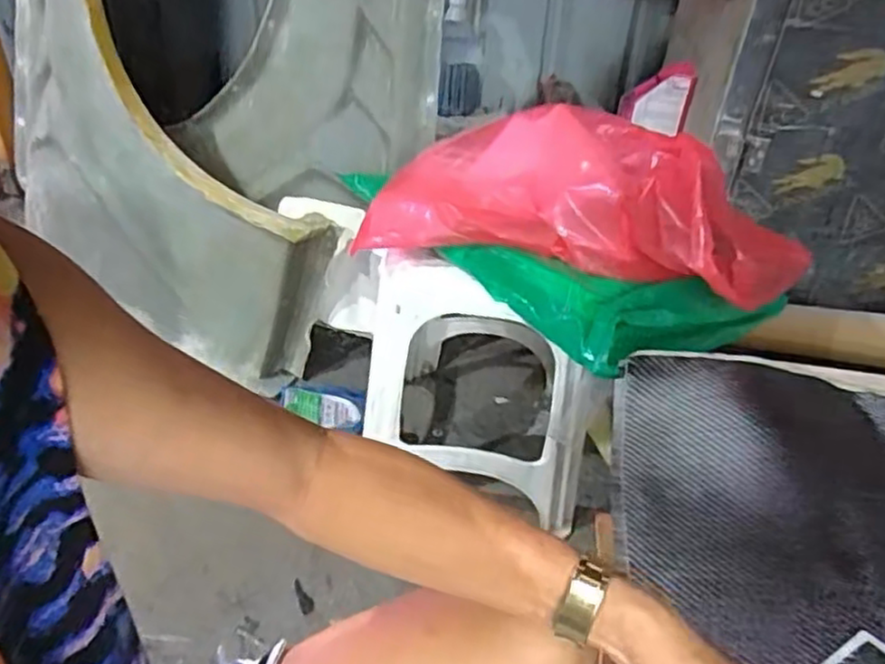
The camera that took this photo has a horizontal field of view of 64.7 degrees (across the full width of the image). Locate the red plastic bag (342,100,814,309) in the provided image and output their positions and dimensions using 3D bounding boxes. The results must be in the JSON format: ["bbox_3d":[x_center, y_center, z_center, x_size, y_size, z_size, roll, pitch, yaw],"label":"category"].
[{"bbox_3d":[0.184,-0.161,0.888,0.543,0.161,0.311,15,38,13],"label":"red plastic bag"}]

